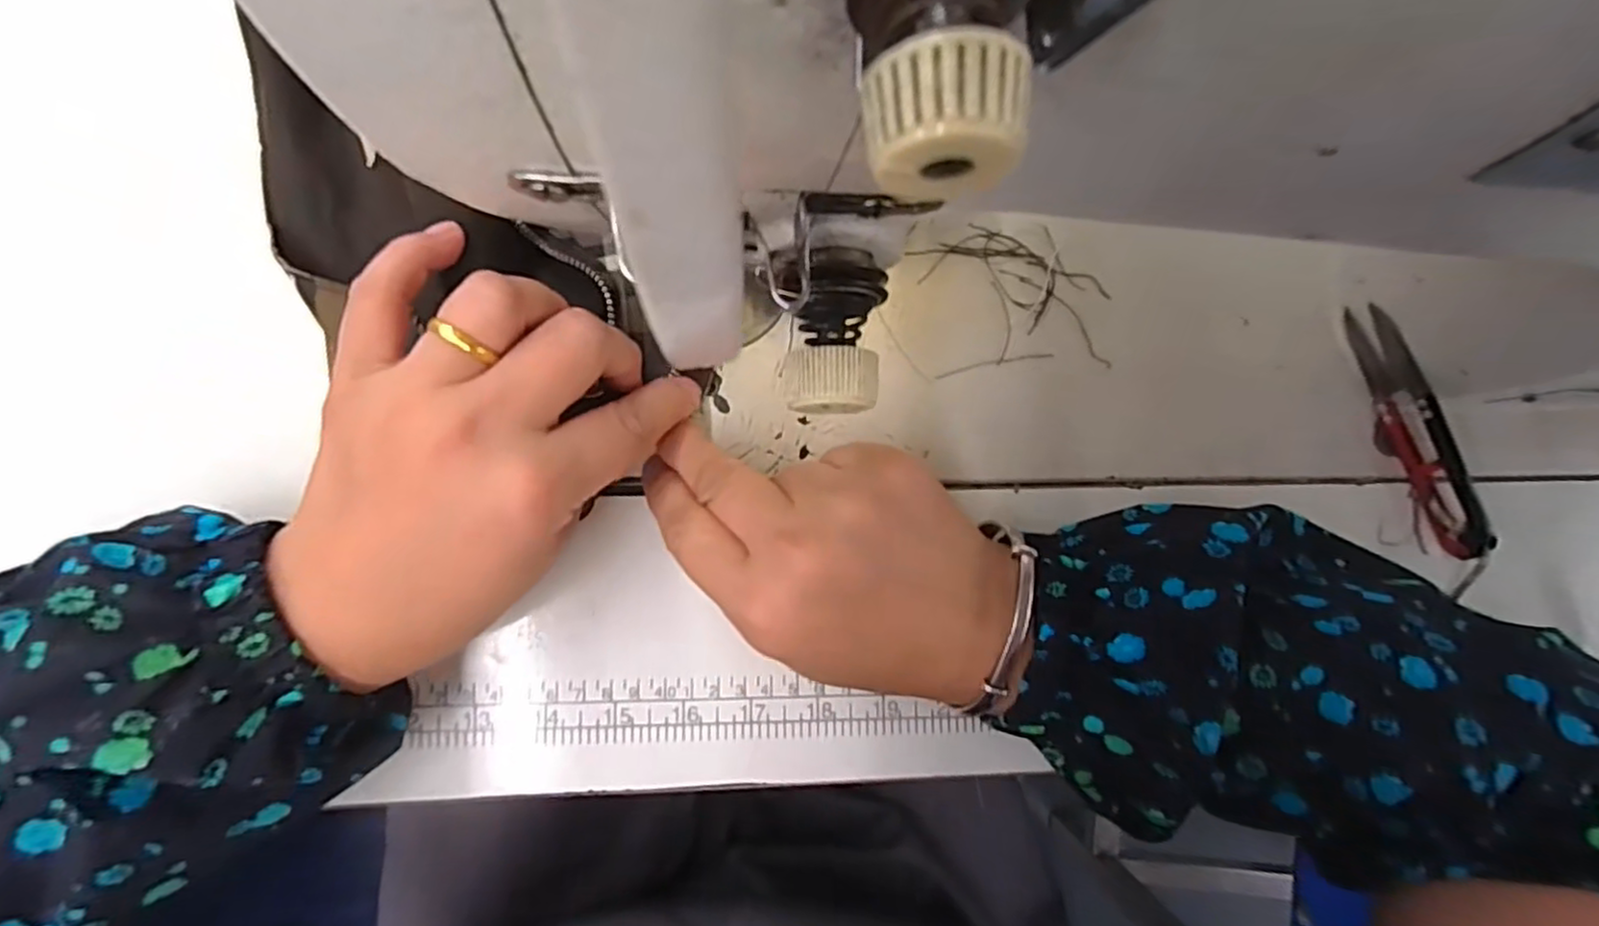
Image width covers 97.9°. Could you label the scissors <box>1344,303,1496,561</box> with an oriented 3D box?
[{"bbox_3d":[0.243,-0.013,0.274,0.010,0.024,0.102,-25,89,-5],"label":"scissors"}]

